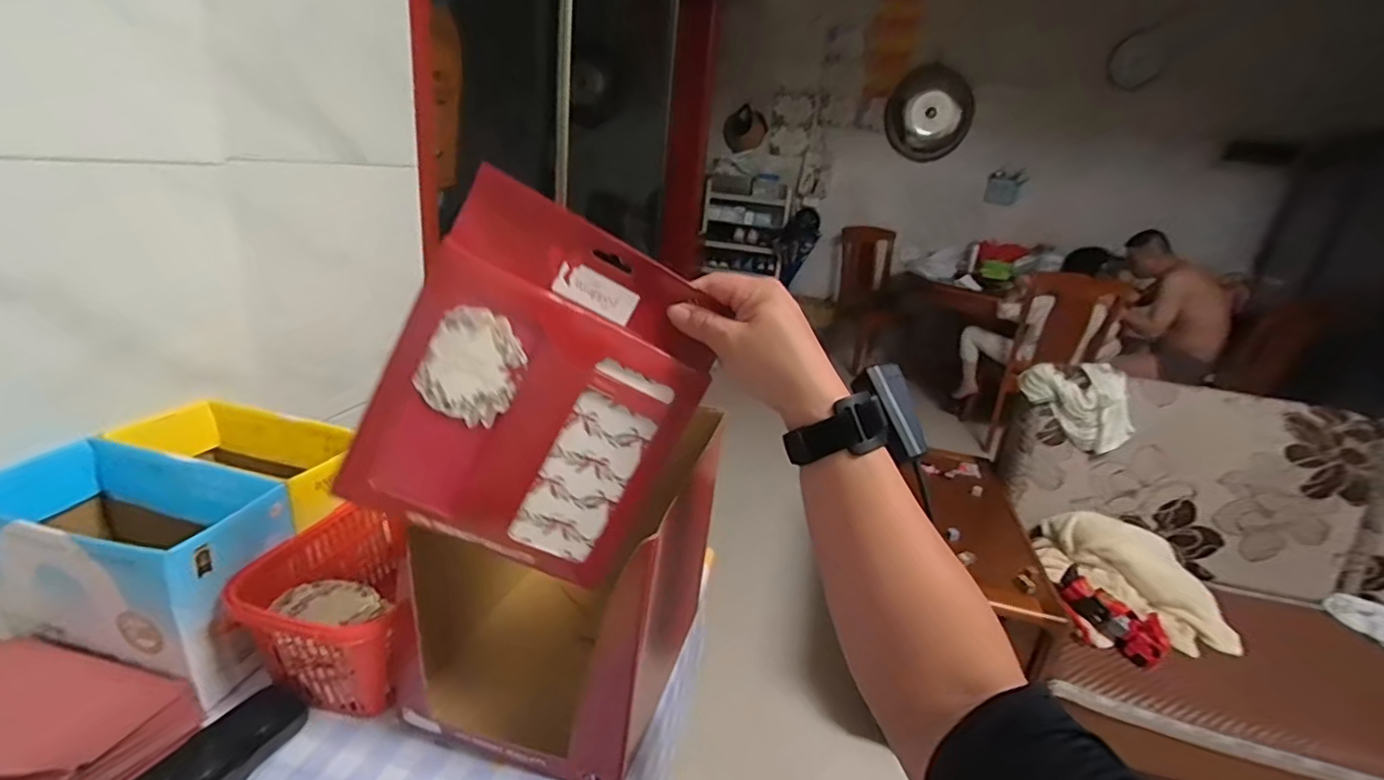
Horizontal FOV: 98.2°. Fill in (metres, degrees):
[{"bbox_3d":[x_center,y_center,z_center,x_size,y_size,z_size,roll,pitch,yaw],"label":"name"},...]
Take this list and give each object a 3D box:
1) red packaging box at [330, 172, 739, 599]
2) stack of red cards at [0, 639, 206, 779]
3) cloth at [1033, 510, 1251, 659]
[{"bbox_3d":[-0.100,0.005,0.407,0.189,0.230,0.019,28,4,-17],"label":"red packaging box"},{"bbox_3d":[-0.479,0.248,0.435,0.188,0.043,0.120,8,20,4],"label":"stack of red cards"},{"bbox_3d":[1.110,0.459,1.508,0.408,0.162,0.309,10,20,10],"label":"cloth"}]

